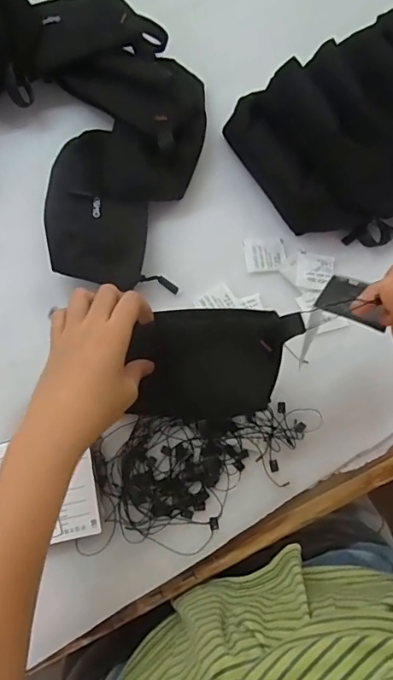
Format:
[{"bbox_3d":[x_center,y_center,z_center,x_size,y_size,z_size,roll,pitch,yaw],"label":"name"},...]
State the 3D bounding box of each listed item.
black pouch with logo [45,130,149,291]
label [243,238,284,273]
[{"bbox_3d":[-0.100,-0.132,0.499,0.096,0.032,0.168,-2,73,-1],"label":"black pouch with logo"},{"bbox_3d":[0.071,-0.088,0.503,0.040,0.004,0.038,-4,69,4],"label":"label"}]

